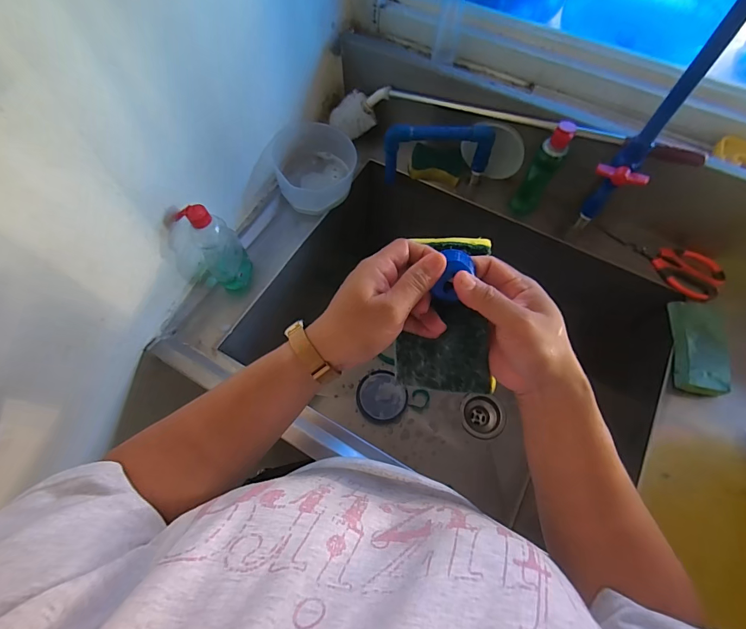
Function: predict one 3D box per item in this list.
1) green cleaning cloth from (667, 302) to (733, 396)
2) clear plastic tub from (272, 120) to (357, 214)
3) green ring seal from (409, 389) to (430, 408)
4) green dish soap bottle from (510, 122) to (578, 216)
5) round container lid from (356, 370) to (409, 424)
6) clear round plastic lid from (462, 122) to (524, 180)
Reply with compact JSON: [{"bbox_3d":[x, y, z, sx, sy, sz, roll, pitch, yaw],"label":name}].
[{"bbox_3d":[0.481,0.048,0.552,0.061,0.033,0.143,13,66,6],"label":"green cleaning cloth"},{"bbox_3d":[-0.109,-0.274,0.668,0.141,0.076,0.150,0,65,0],"label":"clear plastic tub"},{"bbox_3d":[0.116,0.205,0.907,0.045,0.004,0.046,18,77,1],"label":"green ring seal"},{"bbox_3d":[0.273,-0.231,0.611,0.046,0.170,0.038,27,68,12],"label":"green dish soap bottle"},{"bbox_3d":[0.020,0.198,0.902,0.111,0.019,0.120,0,65,0],"label":"round container lid"},{"bbox_3d":[0.213,-0.288,0.656,0.105,0.087,0.015,33,55,2],"label":"clear round plastic lid"}]

